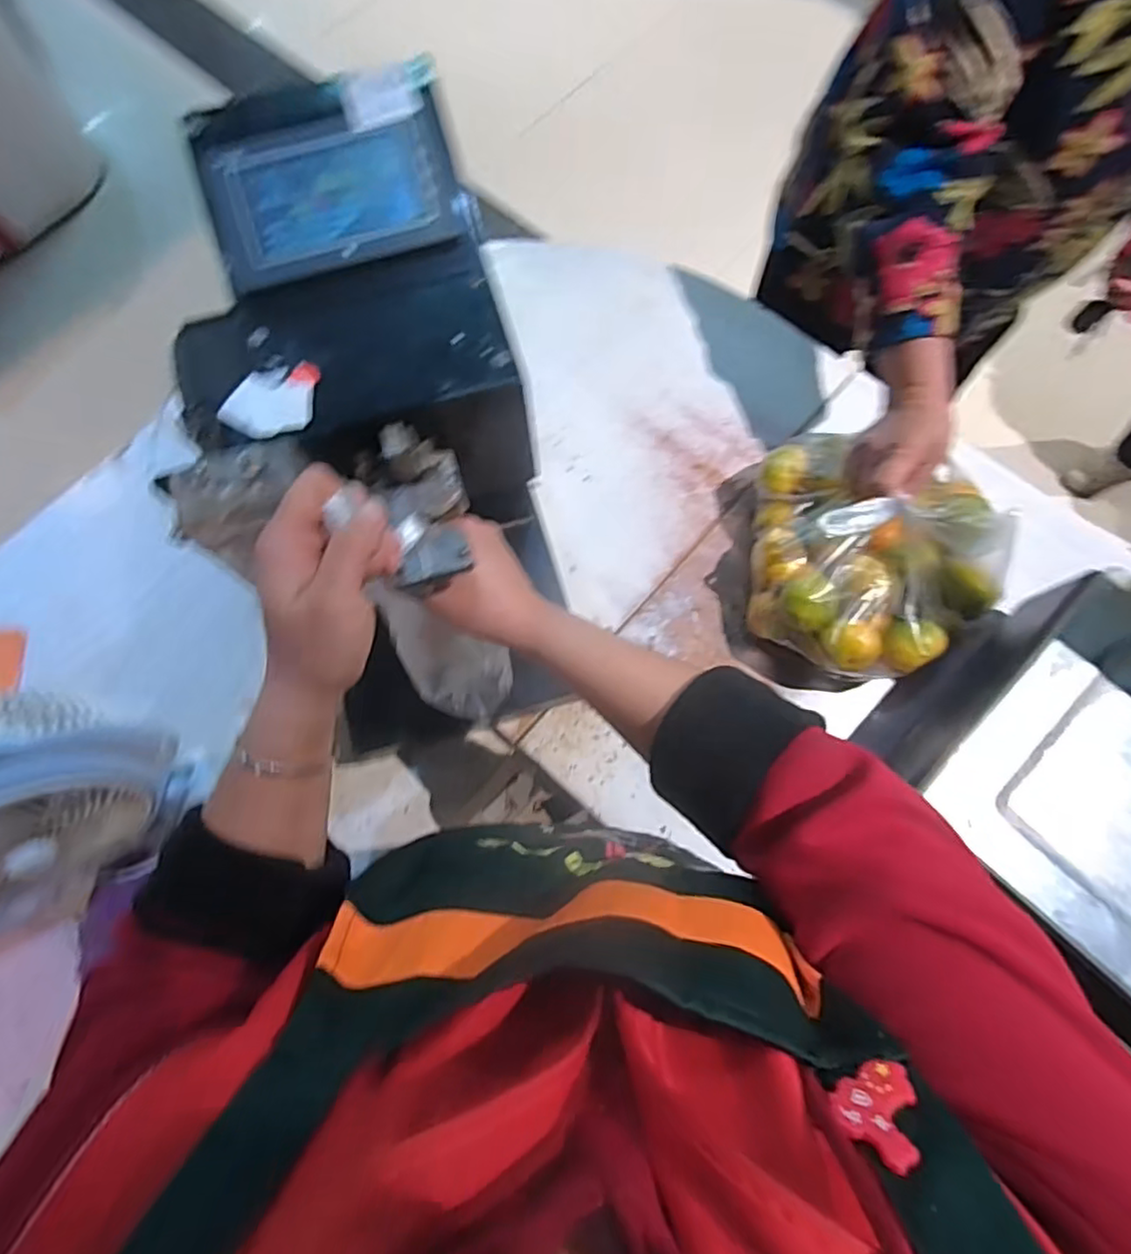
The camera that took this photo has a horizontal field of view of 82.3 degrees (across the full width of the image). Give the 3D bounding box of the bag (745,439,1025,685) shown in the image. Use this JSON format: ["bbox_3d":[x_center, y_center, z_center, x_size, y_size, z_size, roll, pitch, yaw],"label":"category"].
[{"bbox_3d":[0.311,-0.080,0.645,0.220,0.114,0.240,6,74,4],"label":"bag"}]

